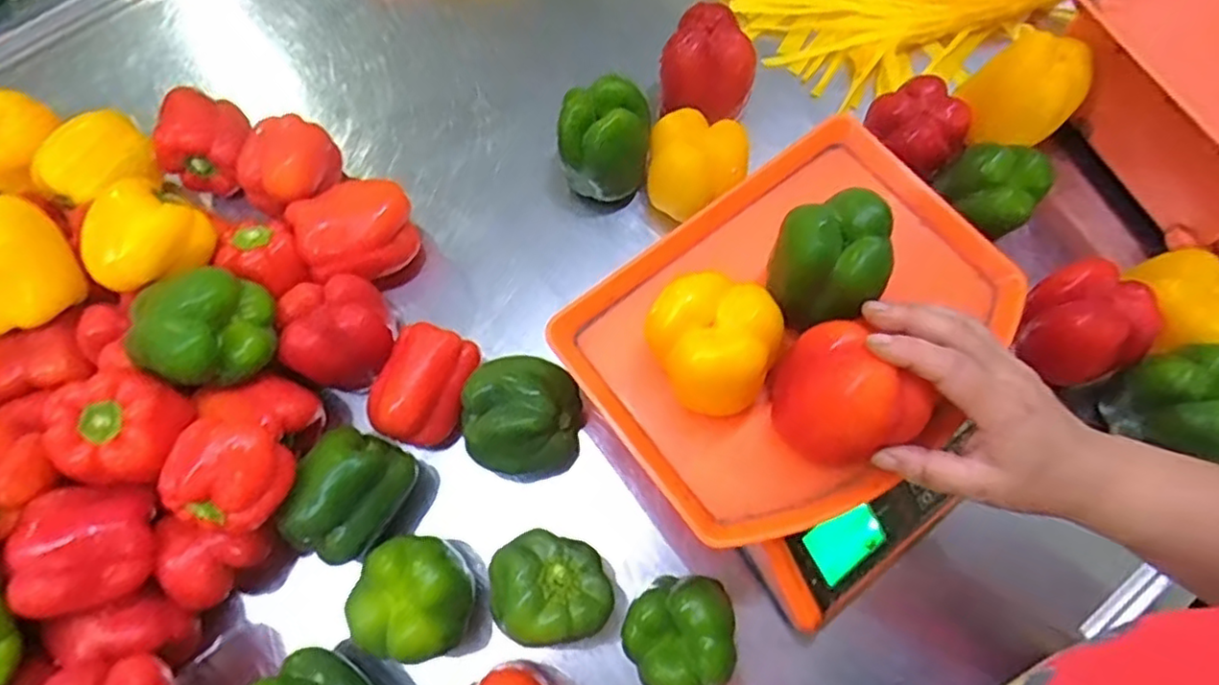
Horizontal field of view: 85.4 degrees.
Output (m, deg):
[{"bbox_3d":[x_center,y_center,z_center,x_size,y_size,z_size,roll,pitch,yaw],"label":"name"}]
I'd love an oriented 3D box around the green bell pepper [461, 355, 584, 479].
[{"bbox_3d":[-0.069,0.060,0.525,0.093,0.072,0.088,0,71,1],"label":"green bell pepper"}]

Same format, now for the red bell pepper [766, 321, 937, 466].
[{"bbox_3d":[0.132,0.034,0.386,0.059,0.076,0.077,-35,74,-11],"label":"red bell pepper"}]

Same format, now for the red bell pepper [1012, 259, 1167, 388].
[{"bbox_3d":[0.369,-0.015,0.516,0.079,0.070,0.086,-34,74,-10],"label":"red bell pepper"}]

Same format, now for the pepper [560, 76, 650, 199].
[{"bbox_3d":[-0.004,-0.173,0.589,0.080,0.109,0.063,-1,71,1],"label":"pepper"}]

